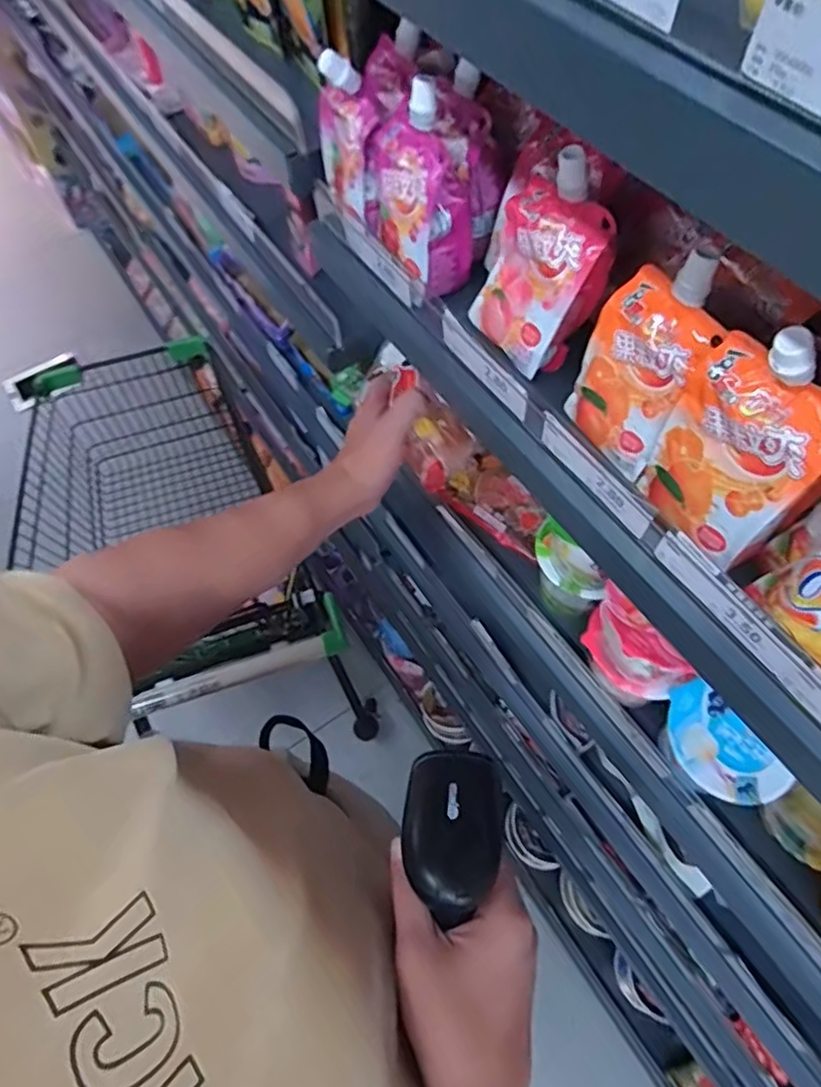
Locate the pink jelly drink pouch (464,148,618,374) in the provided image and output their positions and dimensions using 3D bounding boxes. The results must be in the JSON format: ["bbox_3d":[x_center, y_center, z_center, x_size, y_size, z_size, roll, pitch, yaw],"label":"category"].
[{"bbox_3d":[0.087,-0.194,0.431,0.051,0.131,0.079,-31,65,-14],"label":"pink jelly drink pouch"}]

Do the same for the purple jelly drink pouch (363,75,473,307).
[{"bbox_3d":[0.006,-0.272,0.479,0.057,0.134,0.090,-25,63,-11],"label":"purple jelly drink pouch"}]

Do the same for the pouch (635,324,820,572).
[{"bbox_3d":[0.180,-0.052,0.343,0.042,0.149,0.080,-37,66,-17],"label":"pouch"}]

